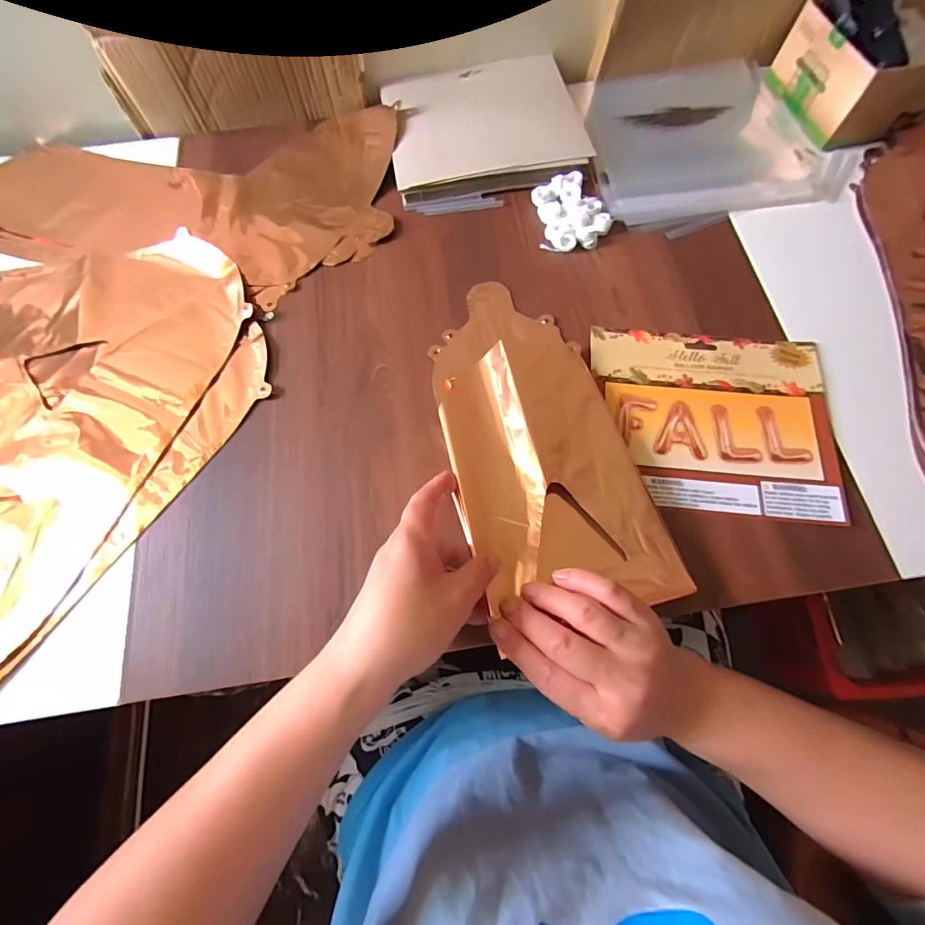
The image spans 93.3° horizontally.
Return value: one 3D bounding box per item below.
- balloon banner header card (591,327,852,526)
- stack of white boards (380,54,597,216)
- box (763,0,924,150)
[{"bbox_3d":[0.205,-0.038,0.360,0.187,0.004,0.159,5,70,3],"label":"balloon banner header card"},{"bbox_3d":[0.022,-0.345,0.455,0.190,0.027,0.174,-10,70,-2],"label":"stack of white boards"},{"bbox_3d":[0.442,-0.400,0.441,0.192,0.074,0.129,-12,70,-3],"label":"box"}]

